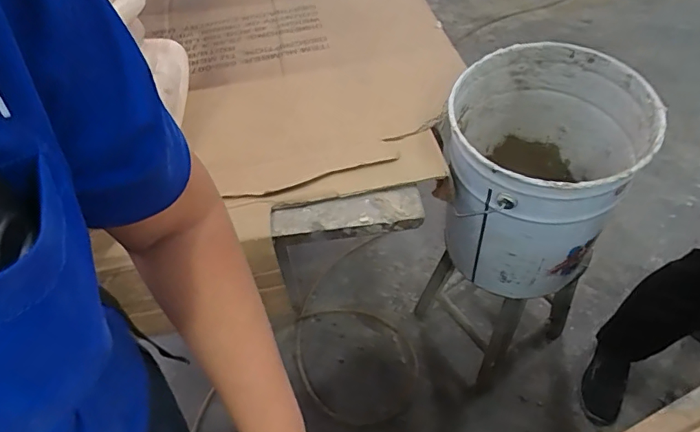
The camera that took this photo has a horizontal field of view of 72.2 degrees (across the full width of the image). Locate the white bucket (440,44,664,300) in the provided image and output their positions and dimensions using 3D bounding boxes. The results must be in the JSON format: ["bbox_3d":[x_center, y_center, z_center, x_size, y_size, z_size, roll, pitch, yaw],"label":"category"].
[{"bbox_3d":[0.306,-0.063,0.840,0.294,0.336,0.325,17,55,16],"label":"white bucket"}]

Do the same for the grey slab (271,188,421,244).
[{"bbox_3d":[-0.005,0.000,0.704,0.216,0.031,0.059,-6,52,-2],"label":"grey slab"}]

